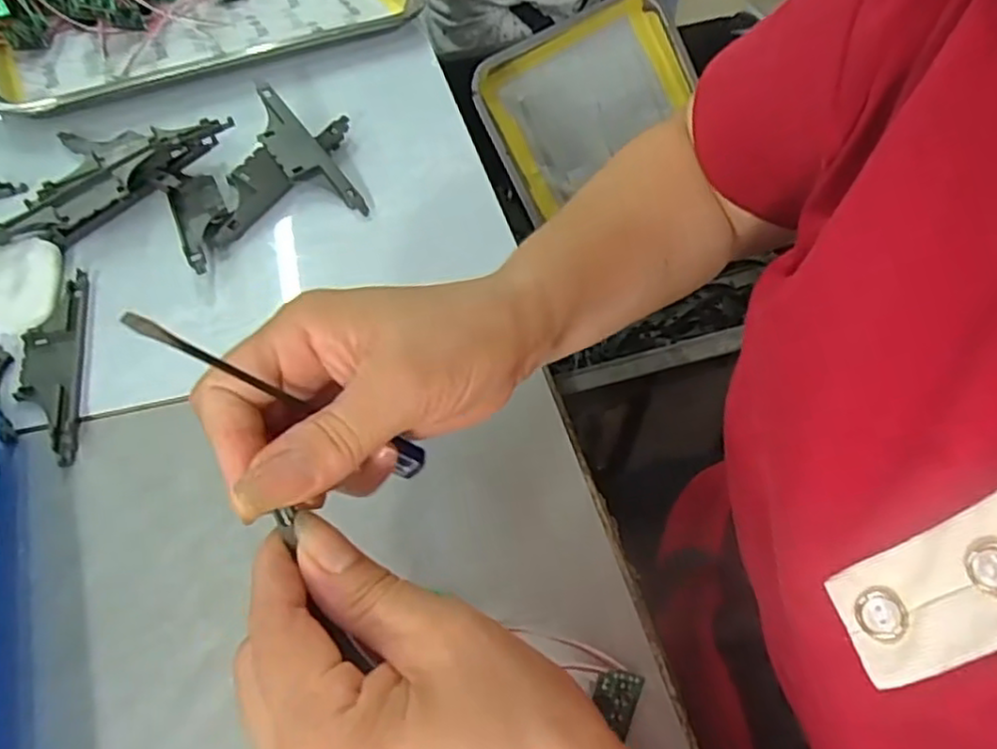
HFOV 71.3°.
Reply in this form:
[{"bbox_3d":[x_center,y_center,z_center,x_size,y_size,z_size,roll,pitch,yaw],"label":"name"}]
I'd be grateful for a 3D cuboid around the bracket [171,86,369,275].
[{"bbox_3d":[-0.156,-0.134,0.461,0.136,0.030,0.115,-29,58,-21],"label":"bracket"}]

